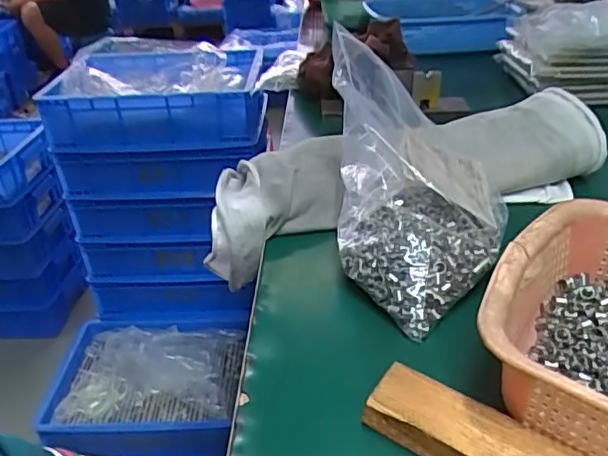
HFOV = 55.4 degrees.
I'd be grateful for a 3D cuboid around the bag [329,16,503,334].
[{"bbox_3d":[0.104,-0.048,0.516,0.156,0.102,0.289,-6,58,-2],"label":"bag"}]

